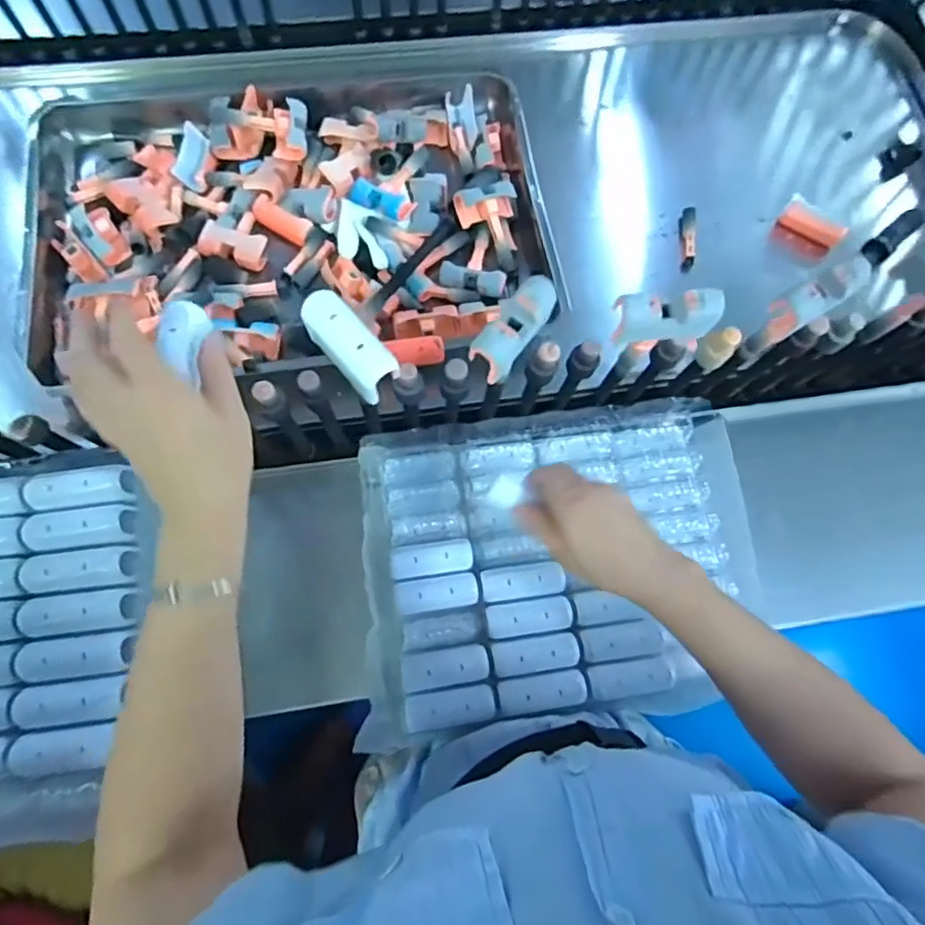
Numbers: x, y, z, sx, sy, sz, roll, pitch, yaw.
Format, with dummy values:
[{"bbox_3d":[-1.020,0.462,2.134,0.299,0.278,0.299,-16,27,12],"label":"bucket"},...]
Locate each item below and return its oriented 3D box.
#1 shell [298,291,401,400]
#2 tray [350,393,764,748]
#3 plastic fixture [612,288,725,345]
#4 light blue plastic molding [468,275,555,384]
[{"bbox_3d":[-0.078,-0.081,0.399,0.033,0.027,0.077,-39,77,-11],"label":"shell"},{"bbox_3d":[0.096,0.085,0.555,0.369,0.051,0.284,-6,73,-3],"label":"tray"},{"bbox_3d":[0.146,-0.105,0.418,0.073,0.030,0.025,-3,73,-2],"label":"plastic fixture"},{"bbox_3d":[0.035,-0.095,0.413,0.030,0.032,0.075,34,76,9],"label":"light blue plastic molding"}]

